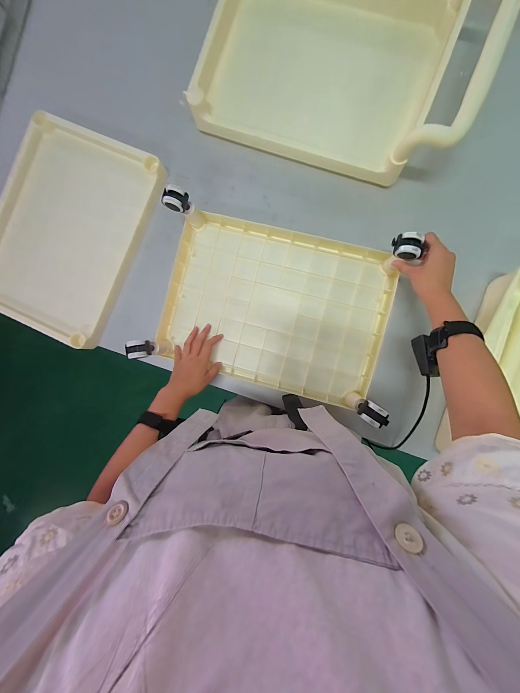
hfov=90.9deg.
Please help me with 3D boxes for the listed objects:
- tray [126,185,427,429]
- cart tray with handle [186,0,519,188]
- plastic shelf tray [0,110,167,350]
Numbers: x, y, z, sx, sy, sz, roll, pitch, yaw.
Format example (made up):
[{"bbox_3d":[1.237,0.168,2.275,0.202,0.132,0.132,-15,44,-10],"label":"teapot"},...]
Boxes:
[{"bbox_3d":[0.049,-0.079,0.533,0.514,0.101,0.359,13,92,5],"label":"tray"},{"bbox_3d":[0.146,-0.561,0.505,0.540,0.161,0.332,22,92,4],"label":"cart tray with handle"},{"bbox_3d":[-0.471,-0.281,0.625,0.357,0.050,0.486,26,93,4],"label":"plastic shelf tray"}]

